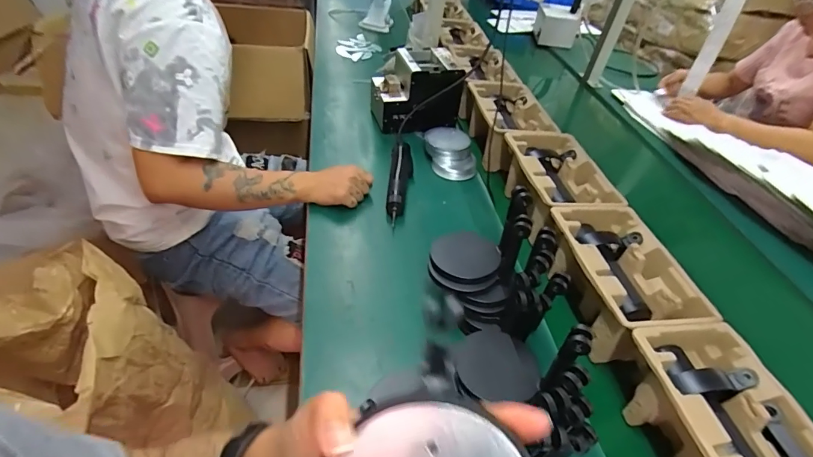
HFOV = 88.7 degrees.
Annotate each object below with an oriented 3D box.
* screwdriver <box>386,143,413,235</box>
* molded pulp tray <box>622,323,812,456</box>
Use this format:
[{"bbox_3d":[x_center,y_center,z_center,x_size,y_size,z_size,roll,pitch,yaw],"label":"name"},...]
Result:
[{"bbox_3d":[-0.012,-0.090,0.800,0.042,0.033,0.217,5,45,-2],"label":"screwdriver"},{"bbox_3d":[0.347,0.223,0.466,0.140,0.095,0.231,-5,46,-11],"label":"molded pulp tray"}]

